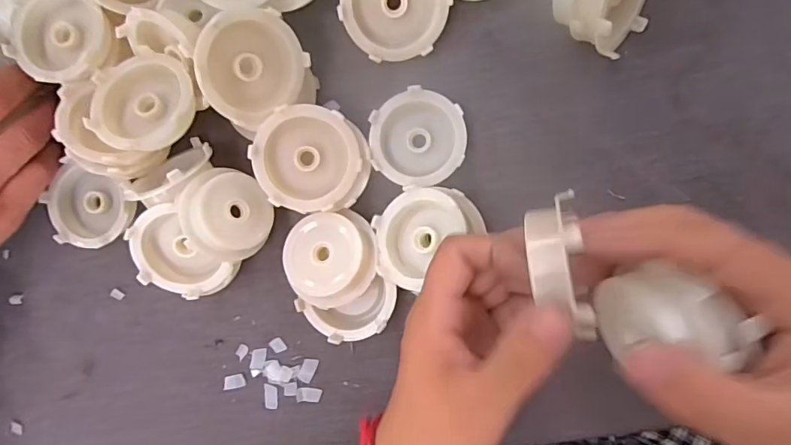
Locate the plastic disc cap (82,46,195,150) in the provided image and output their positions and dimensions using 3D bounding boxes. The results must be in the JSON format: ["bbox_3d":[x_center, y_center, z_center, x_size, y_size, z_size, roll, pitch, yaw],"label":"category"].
[{"bbox_3d":[-0.137,-0.066,0.263,0.054,0.019,0.054,-1,80,4],"label":"plastic disc cap"}]

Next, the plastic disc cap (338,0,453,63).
[{"bbox_3d":[-0.001,-0.120,0.265,0.056,0.013,0.057,-5,120,-8],"label":"plastic disc cap"}]

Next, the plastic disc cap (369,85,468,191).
[{"bbox_3d":[0.013,-0.047,0.276,0.052,0.021,0.054,0,93,9],"label":"plastic disc cap"}]

